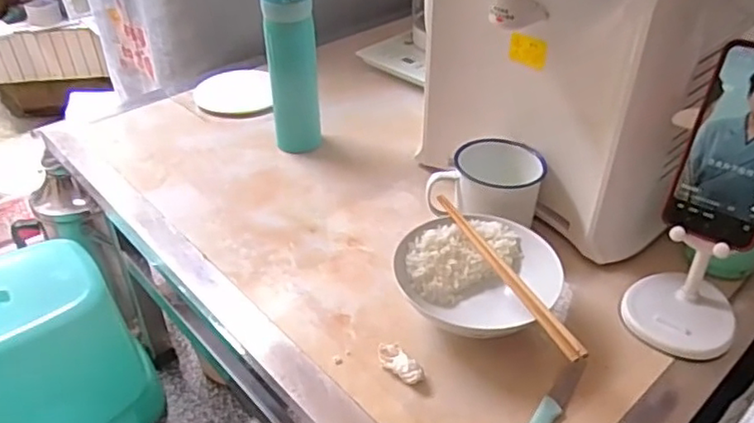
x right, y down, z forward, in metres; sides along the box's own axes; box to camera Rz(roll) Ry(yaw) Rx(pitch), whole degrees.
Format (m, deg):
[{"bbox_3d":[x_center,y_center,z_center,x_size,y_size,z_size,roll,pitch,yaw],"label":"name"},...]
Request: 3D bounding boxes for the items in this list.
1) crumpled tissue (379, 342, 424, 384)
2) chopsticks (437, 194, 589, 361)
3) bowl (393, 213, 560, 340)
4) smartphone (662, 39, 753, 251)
[{"bbox_3d":[0.022,0.134,0.546,0.025,0.014,0.049,-27,44,-31],"label":"crumpled tissue"},{"bbox_3d":[0.111,0.049,0.562,0.017,0.010,0.231,-14,39,-18],"label":"chopsticks"},{"bbox_3d":[0.096,0.068,0.591,0.141,0.059,0.148,-24,43,-29],"label":"bowl"},{"bbox_3d":[0.297,-0.053,0.501,0.083,0.162,0.008,24,24,35],"label":"smartphone"}]

